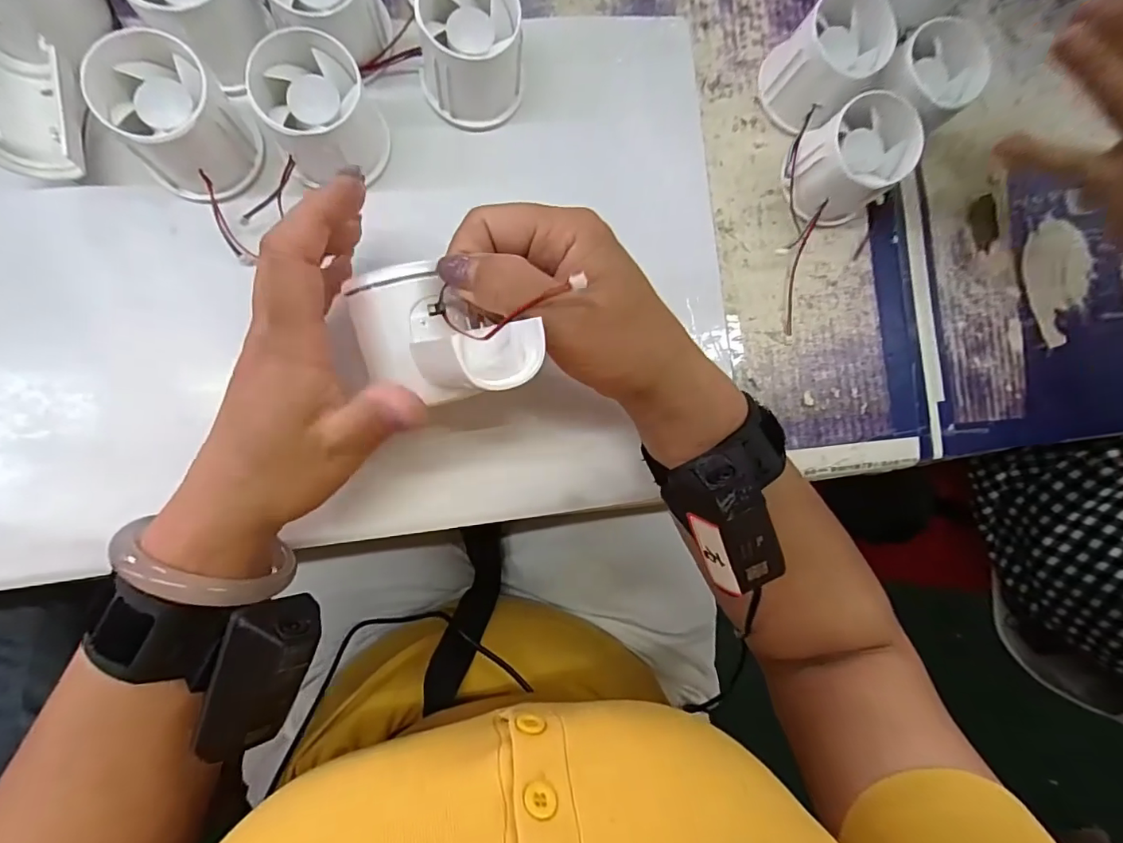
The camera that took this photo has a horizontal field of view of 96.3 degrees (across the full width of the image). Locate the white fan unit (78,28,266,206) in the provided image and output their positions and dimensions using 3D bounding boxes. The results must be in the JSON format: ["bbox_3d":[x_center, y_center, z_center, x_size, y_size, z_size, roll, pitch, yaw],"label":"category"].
[{"bbox_3d":[-0.187,-0.148,0.247,0.057,0.046,0.055,0,87,-8],"label":"white fan unit"}]

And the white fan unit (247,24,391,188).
[{"bbox_3d":[-0.120,-0.154,0.257,0.057,0.047,0.057,0,87,-8],"label":"white fan unit"}]

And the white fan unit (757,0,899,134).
[{"bbox_3d":[0.152,-0.210,0.297,0.052,0.050,0.056,0,87,-8],"label":"white fan unit"}]

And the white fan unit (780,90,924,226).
[{"bbox_3d":[0.164,-0.151,0.294,0.051,0.054,0.054,-18,90,-9],"label":"white fan unit"}]

